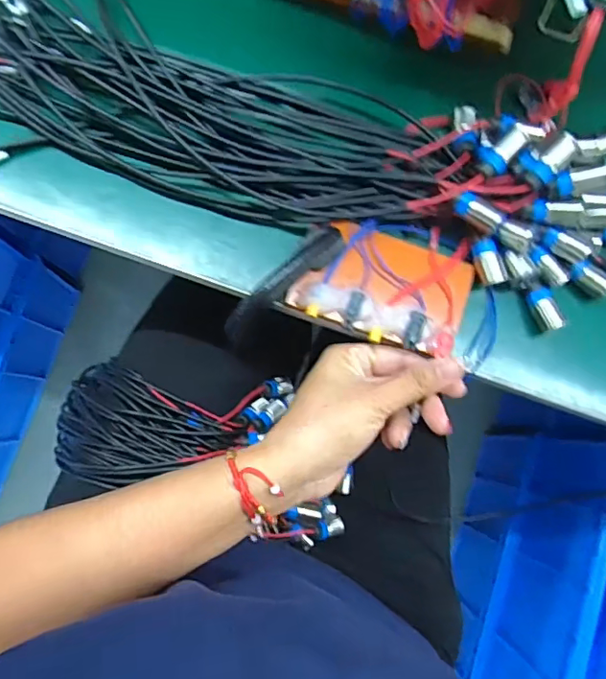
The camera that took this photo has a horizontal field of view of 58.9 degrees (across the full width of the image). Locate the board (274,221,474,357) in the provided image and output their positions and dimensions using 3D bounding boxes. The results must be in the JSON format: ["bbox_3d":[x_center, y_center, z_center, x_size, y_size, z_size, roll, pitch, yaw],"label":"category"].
[{"bbox_3d":[0.055,-0.040,0.370,0.114,0.021,0.083,20,81,-1],"label":"board"}]

